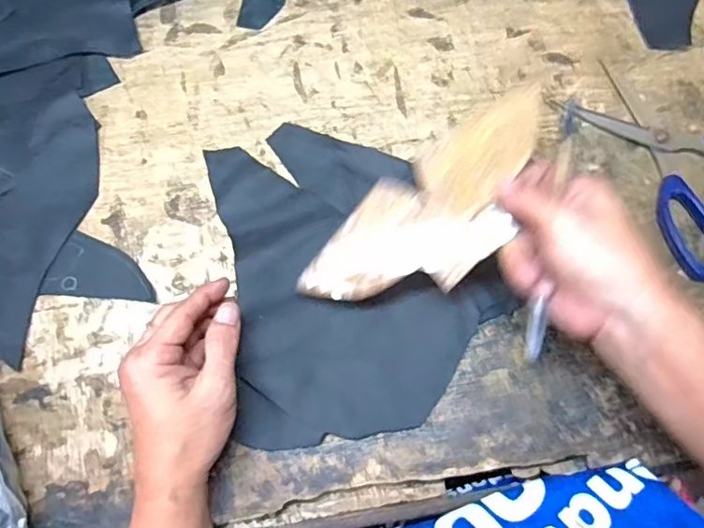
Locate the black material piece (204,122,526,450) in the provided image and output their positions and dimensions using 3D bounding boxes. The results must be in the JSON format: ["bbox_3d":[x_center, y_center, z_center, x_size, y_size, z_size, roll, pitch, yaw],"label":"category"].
[{"bbox_3d":[0.005,0.000,0.376,0.189,0.019,0.224,-9,73,-2],"label":"black material piece"}]

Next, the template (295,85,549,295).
[{"bbox_3d":[0.054,-0.030,0.334,0.179,0.009,0.076,-40,76,5],"label":"template"}]

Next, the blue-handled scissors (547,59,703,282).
[{"bbox_3d":[0.251,-0.088,0.397,0.131,0.011,0.174,-32,75,-8],"label":"blue-handled scissors"}]

